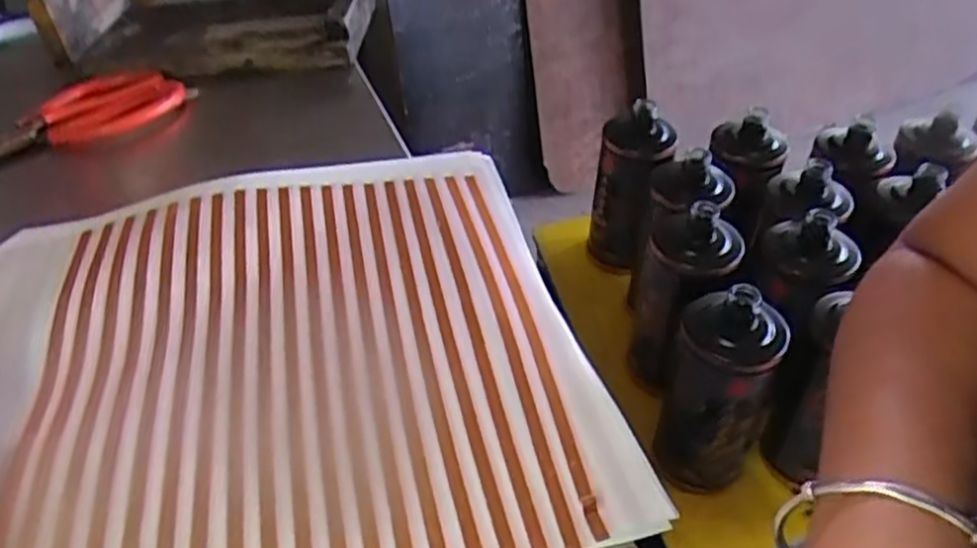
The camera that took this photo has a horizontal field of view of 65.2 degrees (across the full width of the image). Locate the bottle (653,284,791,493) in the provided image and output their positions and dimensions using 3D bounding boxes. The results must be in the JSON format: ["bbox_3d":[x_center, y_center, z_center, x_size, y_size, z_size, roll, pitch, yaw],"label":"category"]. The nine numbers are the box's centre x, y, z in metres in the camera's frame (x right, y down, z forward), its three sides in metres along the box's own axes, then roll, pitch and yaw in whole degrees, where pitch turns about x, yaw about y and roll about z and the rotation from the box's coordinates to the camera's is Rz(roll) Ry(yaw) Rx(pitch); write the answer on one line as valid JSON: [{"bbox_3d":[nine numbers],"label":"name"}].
[{"bbox_3d":[0.181,0.101,0.616,0.085,0.181,0.089,20,44,20],"label":"bottle"}]

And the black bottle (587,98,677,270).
[{"bbox_3d":[0.155,-0.091,0.841,0.074,0.172,0.066,10,41,9],"label":"black bottle"}]

